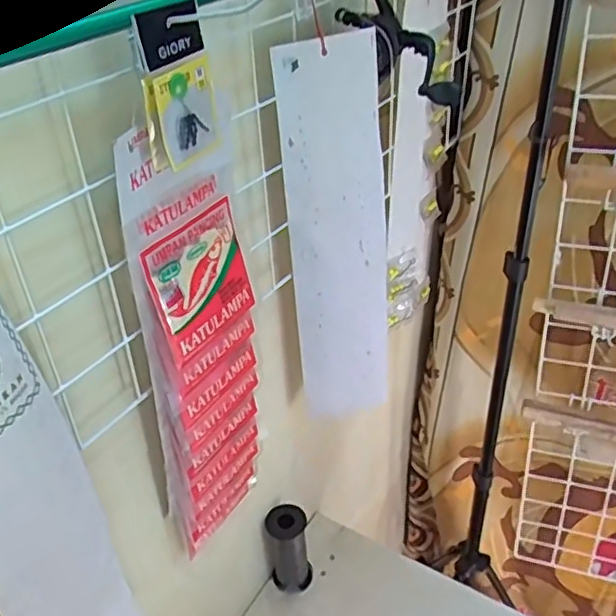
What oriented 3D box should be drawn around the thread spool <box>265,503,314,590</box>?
[{"bbox_3d":[-0.023,0.301,0.820,0.052,0.116,0.050,-2,35,2],"label":"thread spool"}]

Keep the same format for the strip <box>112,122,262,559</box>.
[{"bbox_3d":[-0.083,0.046,0.549,0.027,0.402,0.118,18,41,27],"label":"strip"}]

